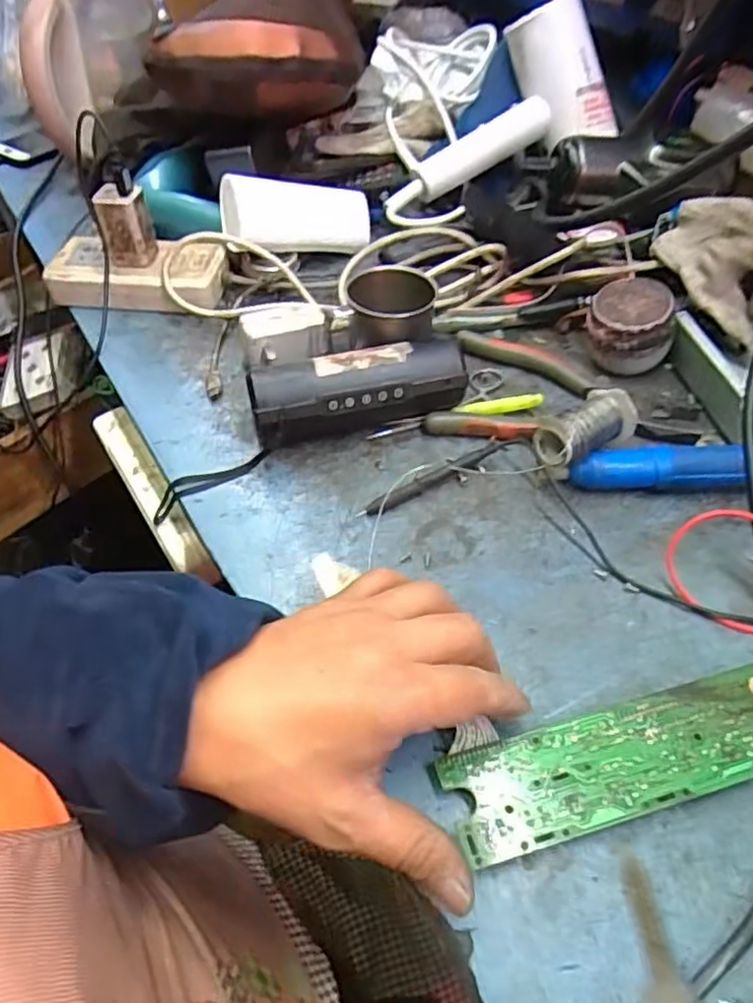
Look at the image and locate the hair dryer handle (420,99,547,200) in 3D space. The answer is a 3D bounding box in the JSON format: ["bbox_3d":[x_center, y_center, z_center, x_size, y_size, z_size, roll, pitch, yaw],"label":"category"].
[{"bbox_3d":[0.100,-0.330,0.611,0.132,0.033,0.029,-31,52,4],"label":"hair dryer handle"}]

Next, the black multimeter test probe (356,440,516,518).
[{"bbox_3d":[0.042,-0.016,0.437,0.118,0.012,0.014,-28,54,-21],"label":"black multimeter test probe"}]

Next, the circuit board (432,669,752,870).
[{"bbox_3d":[0.154,0.115,0.317,0.244,0.004,0.047,-13,50,-8],"label":"circuit board"}]

